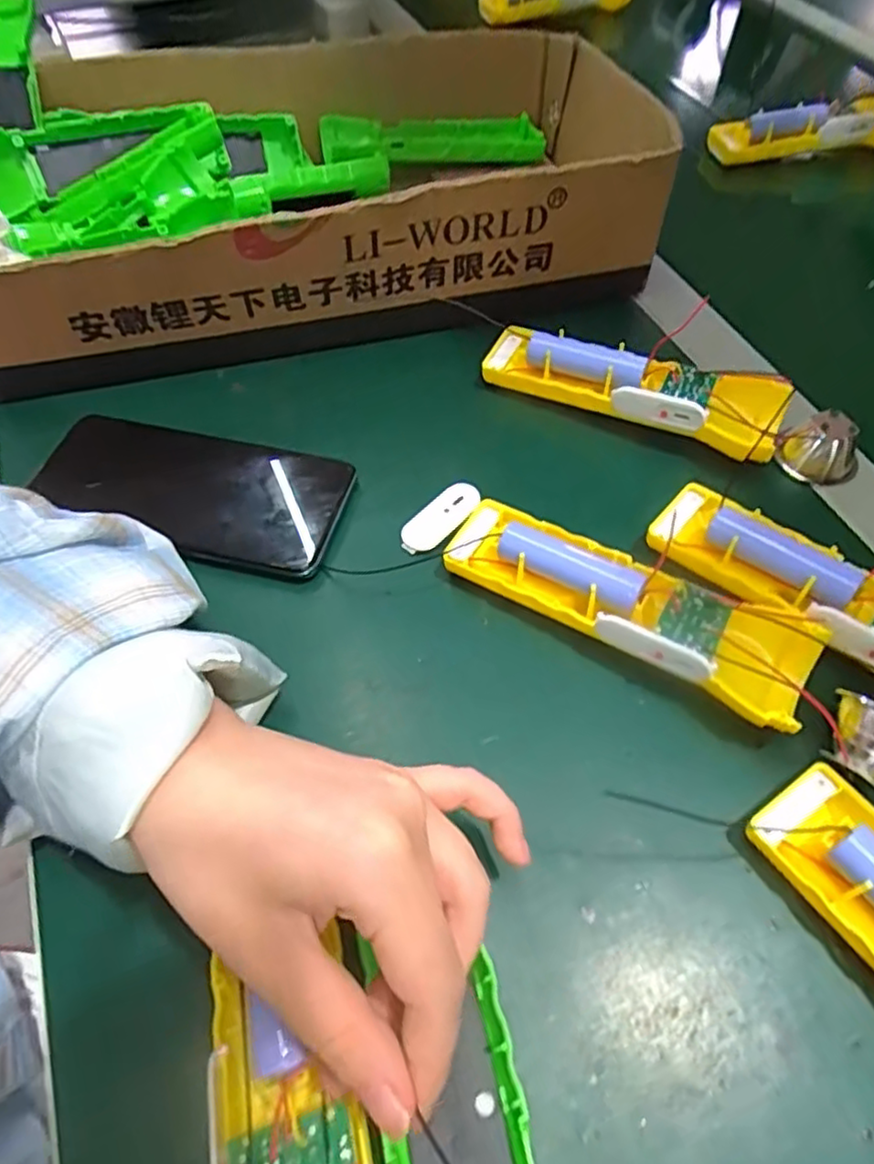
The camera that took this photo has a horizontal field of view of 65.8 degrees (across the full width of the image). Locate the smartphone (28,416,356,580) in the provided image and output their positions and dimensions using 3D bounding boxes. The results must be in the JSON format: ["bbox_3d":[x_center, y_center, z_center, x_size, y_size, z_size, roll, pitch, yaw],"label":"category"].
[{"bbox_3d":[-0.127,-0.047,0.350,0.159,0.015,0.075,12,58,9],"label":"smartphone"}]

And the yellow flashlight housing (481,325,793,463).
[{"bbox_3d":[0.106,-0.108,0.376,0.159,0.030,0.042,20,60,14],"label":"yellow flashlight housing"}]

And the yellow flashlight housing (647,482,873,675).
[{"bbox_3d":[0.173,0.008,0.302,0.159,0.031,0.049,36,65,22],"label":"yellow flashlight housing"}]

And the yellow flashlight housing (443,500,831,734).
[{"bbox_3d":[0.082,0.009,0.302,0.159,0.029,0.049,29,62,19],"label":"yellow flashlight housing"}]

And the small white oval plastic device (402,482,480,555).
[{"bbox_3d":[0.001,-0.033,0.343,0.019,0.006,0.048,36,64,22],"label":"small white oval plastic device"}]

